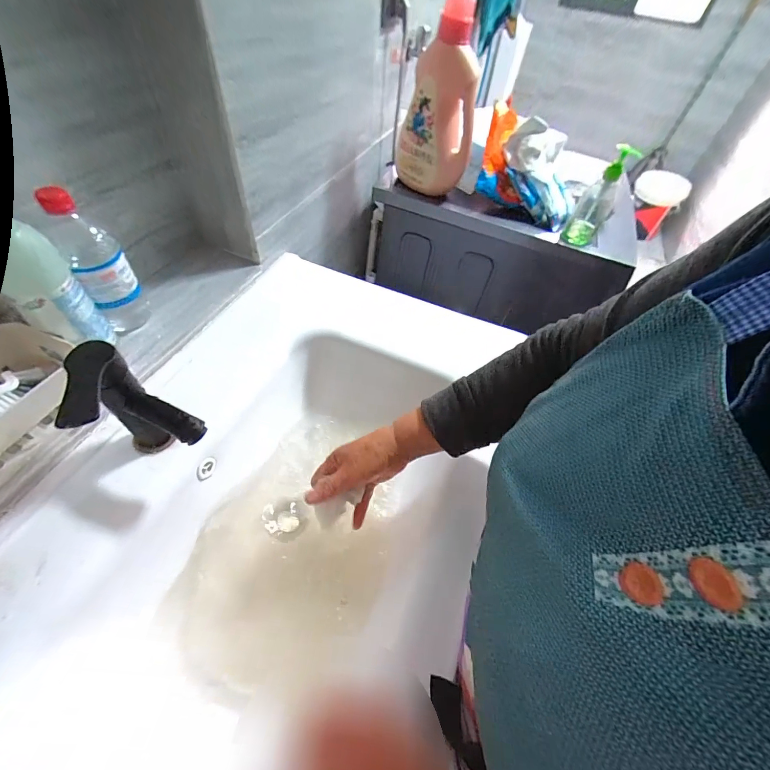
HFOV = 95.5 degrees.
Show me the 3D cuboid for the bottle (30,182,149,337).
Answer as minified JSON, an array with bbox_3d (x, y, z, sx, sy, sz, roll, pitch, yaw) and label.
[{"bbox_3d":[-0.349,-0.147,0.430,0.060,0.175,0.062,-30,62,-25],"label":"bottle"}]

